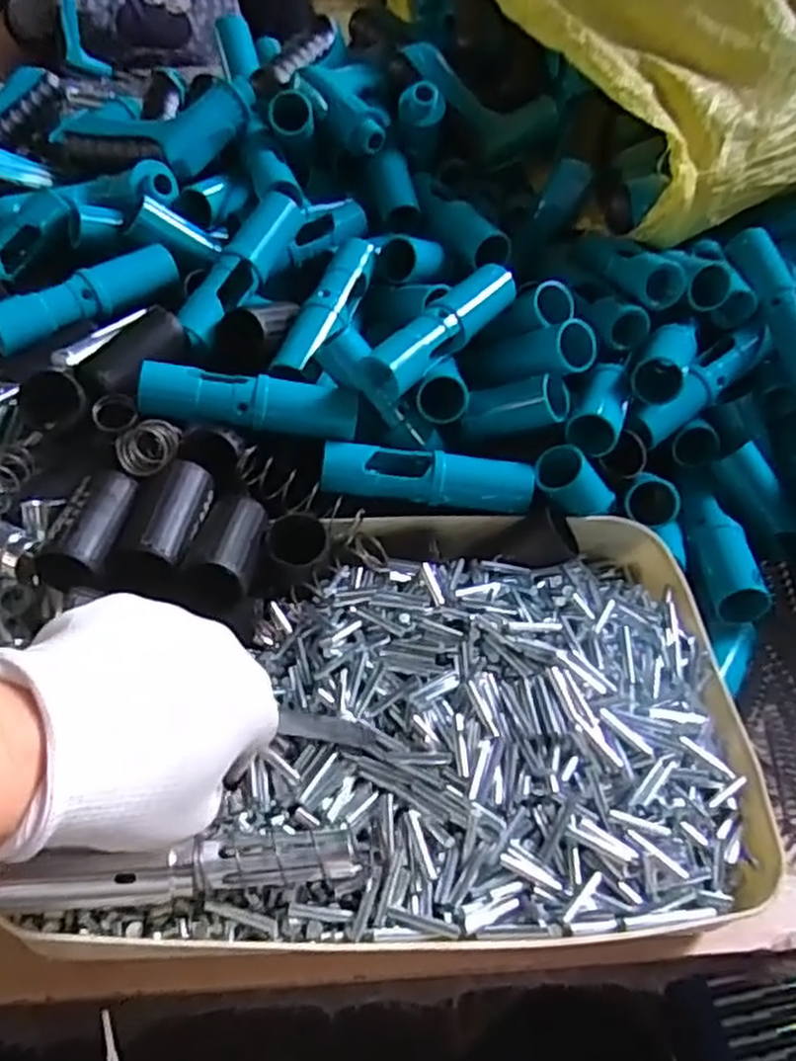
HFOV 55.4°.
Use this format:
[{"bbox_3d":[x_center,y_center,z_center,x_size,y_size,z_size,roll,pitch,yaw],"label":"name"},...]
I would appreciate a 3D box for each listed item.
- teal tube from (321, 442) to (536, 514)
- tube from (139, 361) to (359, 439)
[{"bbox_3d":[0.018,-0.031,0.432,0.119,0.026,0.031,4,43,-3],"label":"teal tube"},{"bbox_3d":[-0.081,-0.073,0.423,0.116,0.027,0.024,1,43,-7],"label":"tube"}]

